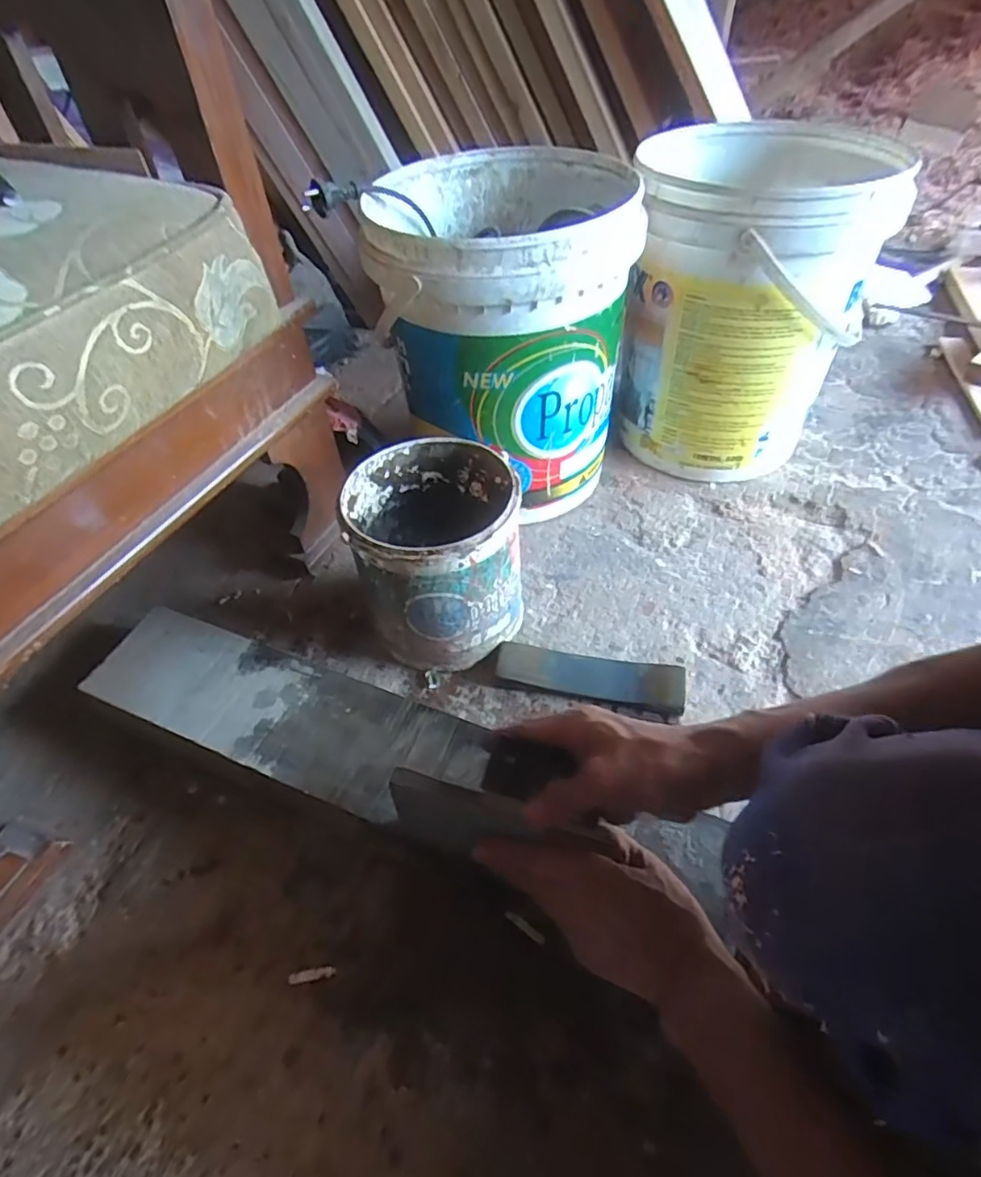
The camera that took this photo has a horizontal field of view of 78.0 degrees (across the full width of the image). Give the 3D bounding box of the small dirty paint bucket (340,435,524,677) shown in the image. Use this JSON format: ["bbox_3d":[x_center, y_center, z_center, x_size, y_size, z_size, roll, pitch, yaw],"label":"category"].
[{"bbox_3d":[-0.056,-0.033,0.667,0.174,0.189,0.178,-8,48,-4],"label":"small dirty paint bucket"}]

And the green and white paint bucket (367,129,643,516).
[{"bbox_3d":[0.018,-0.317,0.761,0.292,0.315,0.299,-7,48,-3],"label":"green and white paint bucket"}]

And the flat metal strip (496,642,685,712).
[{"bbox_3d":[0.106,0.097,0.656,0.196,0.025,0.050,8,49,10],"label":"flat metal strip"}]

